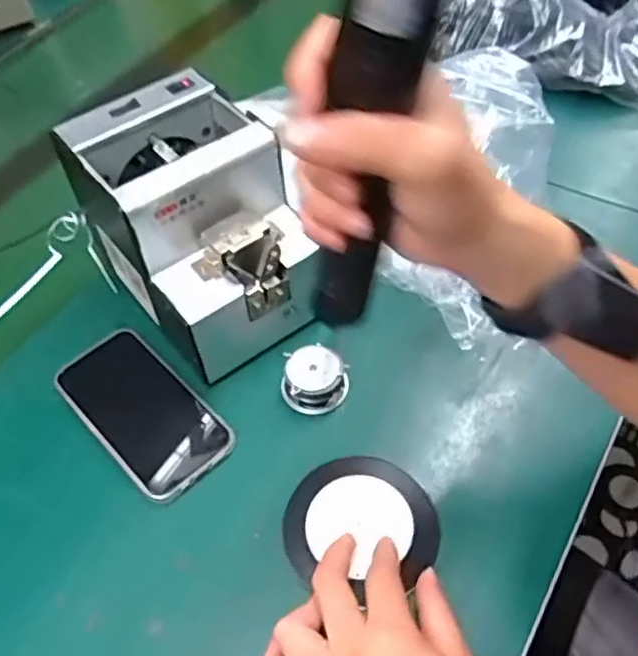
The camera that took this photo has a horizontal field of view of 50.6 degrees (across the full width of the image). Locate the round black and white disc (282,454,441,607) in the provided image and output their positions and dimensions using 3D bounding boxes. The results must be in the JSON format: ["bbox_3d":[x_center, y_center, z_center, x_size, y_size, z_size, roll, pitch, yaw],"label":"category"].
[{"bbox_3d":[0.030,0.127,0.443,0.095,0.019,0.089,-2,51,3],"label":"round black and white disc"}]

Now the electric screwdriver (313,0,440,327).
[{"bbox_3d":[0.021,-0.078,0.302,0.035,0.201,0.028,19,48,10],"label":"electric screwdriver"}]

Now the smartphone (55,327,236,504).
[{"bbox_3d":[-0.132,0.062,0.506,0.075,0.013,0.148,-38,58,-23],"label":"smartphone"}]

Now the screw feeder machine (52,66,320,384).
[{"bbox_3d":[-0.095,-0.079,0.523,0.142,0.142,0.178,-26,54,-16],"label":"screw feeder machine"}]

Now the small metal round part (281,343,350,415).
[{"bbox_3d":[-0.003,0.038,0.510,0.049,0.035,0.049,13,54,14],"label":"small metal round part"}]

